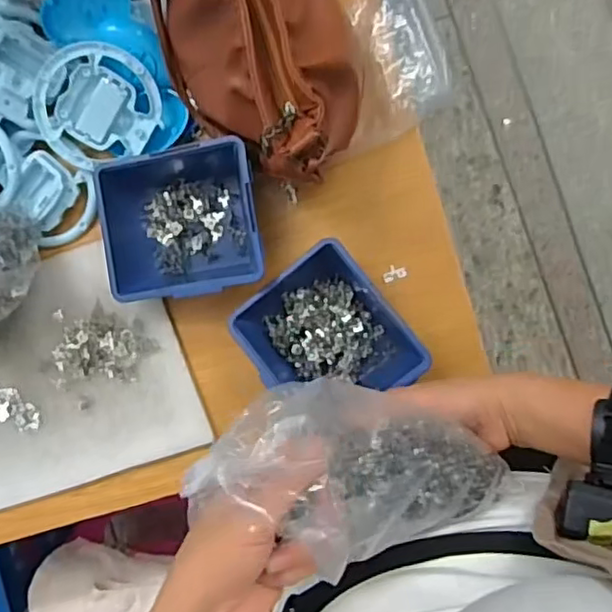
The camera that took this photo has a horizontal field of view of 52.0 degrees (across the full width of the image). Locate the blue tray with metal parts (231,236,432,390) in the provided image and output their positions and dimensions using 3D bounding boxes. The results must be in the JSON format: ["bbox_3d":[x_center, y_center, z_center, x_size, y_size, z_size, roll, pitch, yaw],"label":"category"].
[{"bbox_3d":[0.019,0.029,0.549,0.122,0.053,0.137,-39,90,5],"label":"blue tray with metal parts"}]

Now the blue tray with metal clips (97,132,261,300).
[{"bbox_3d":[-0.113,-0.075,0.556,0.135,0.060,0.128,-8,93,4],"label":"blue tray with metal clips"}]

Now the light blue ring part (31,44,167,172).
[{"bbox_3d":[-0.181,-0.176,0.550,0.102,0.012,0.099,-6,110,-8],"label":"light blue ring part"}]

